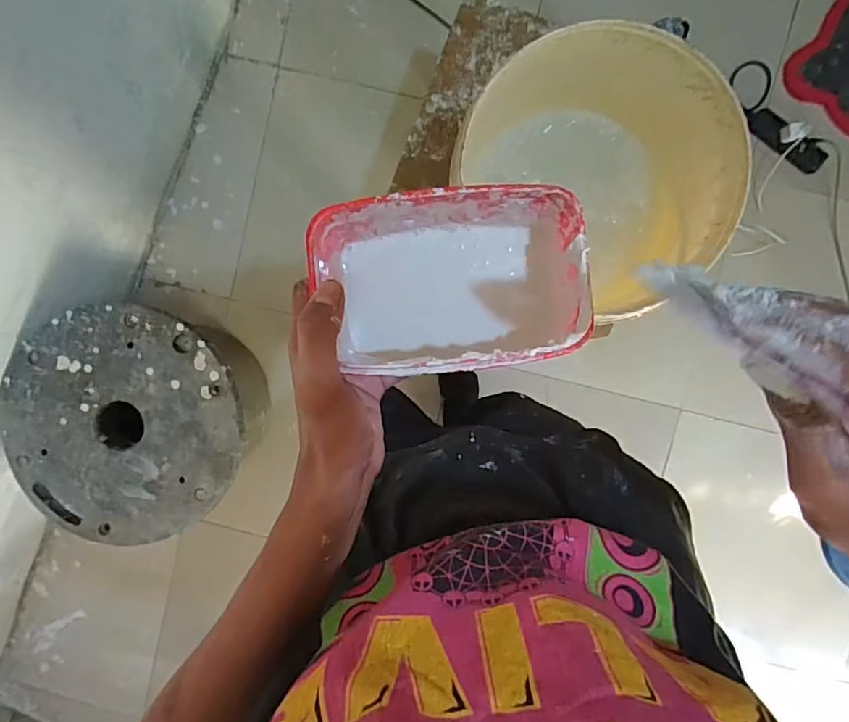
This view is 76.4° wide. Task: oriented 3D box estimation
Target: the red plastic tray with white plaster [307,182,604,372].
[{"bbox_3d":[0.017,-0.048,0.336,0.150,0.075,0.099,-6,94,3],"label":"red plastic tray with white plaster"}]

